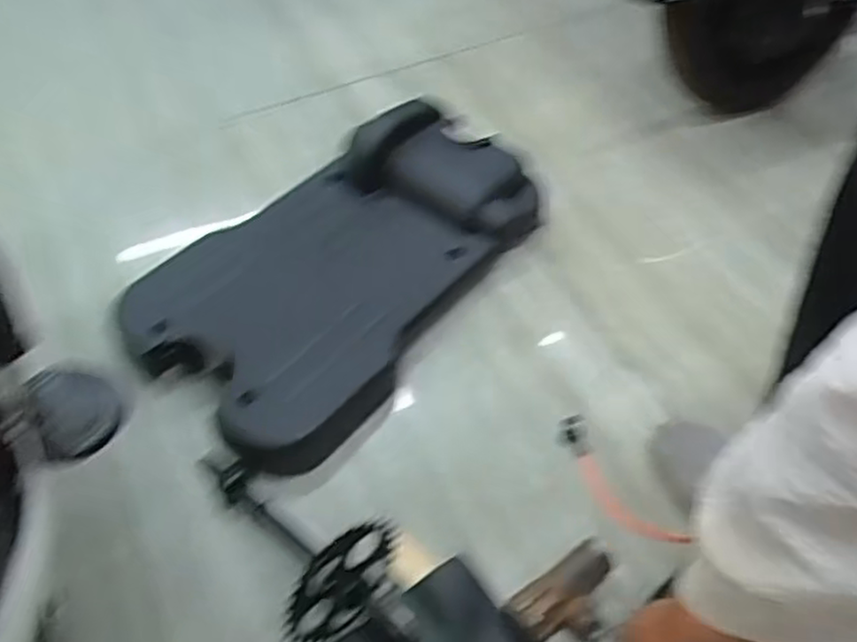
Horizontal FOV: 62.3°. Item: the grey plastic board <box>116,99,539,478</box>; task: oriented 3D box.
[{"bbox_3d":[-0.097,-0.073,0.776,0.273,0.086,0.439,33,59,20],"label":"grey plastic board"}]

